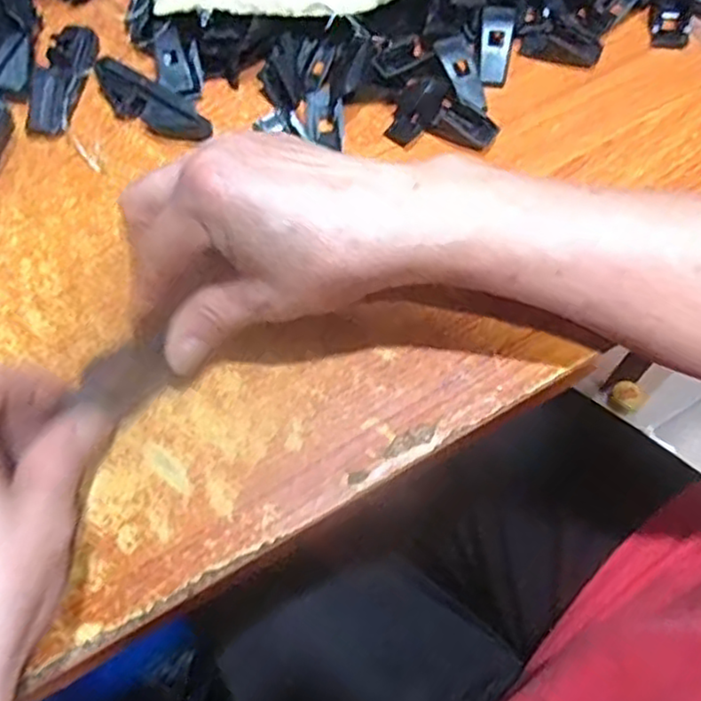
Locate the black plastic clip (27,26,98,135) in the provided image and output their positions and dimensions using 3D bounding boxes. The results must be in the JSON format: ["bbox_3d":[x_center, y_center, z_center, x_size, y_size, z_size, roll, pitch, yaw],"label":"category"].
[{"bbox_3d":[-0.155,-0.149,0.378,0.019,0.020,0.072,5,66,5],"label":"black plastic clip"}]

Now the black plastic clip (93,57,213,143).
[{"bbox_3d":[-0.106,-0.129,0.366,0.071,0.022,0.018,29,71,15],"label":"black plastic clip"}]

